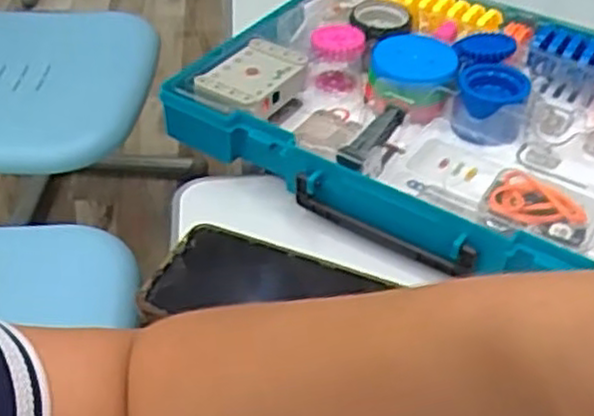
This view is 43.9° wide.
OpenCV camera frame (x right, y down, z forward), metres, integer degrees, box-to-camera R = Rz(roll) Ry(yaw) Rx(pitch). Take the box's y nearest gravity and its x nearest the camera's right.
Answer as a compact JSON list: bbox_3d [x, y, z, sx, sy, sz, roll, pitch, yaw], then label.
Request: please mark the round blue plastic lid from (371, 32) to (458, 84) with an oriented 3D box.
[{"bbox_3d":[0.086,-0.111,0.541,0.060,0.007,0.075,7,43,5],"label":"round blue plastic lid"}]

